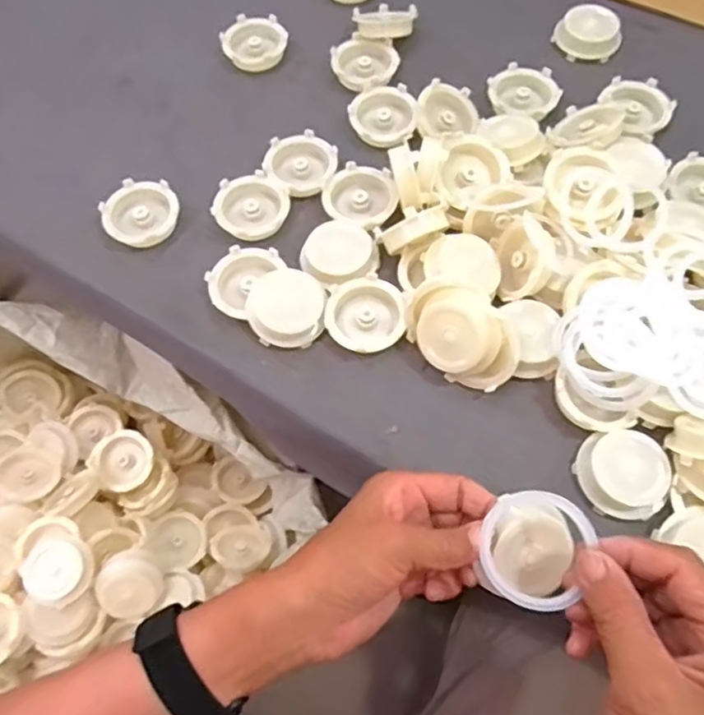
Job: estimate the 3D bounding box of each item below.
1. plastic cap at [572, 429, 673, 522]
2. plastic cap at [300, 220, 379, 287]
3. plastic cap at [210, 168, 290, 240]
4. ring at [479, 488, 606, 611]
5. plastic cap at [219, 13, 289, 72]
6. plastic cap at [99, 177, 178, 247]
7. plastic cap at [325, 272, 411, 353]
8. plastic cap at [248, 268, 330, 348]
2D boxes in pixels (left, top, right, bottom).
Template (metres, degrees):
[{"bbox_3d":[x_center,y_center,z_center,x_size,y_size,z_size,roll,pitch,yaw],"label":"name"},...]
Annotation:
[{"bbox_3d":[0.172,0.074,0.399,0.052,0.019,0.052,-1,66,1],"label":"plastic cap"},{"bbox_3d":[-0.010,-0.077,0.468,0.053,0.017,0.046,-23,67,-8],"label":"plastic cap"},{"bbox_3d":[-0.079,-0.119,0.494,0.057,0.011,0.056,-1,66,1],"label":"plastic cap"},{"bbox_3d":[0.090,0.095,0.315,0.049,0.006,0.058,17,92,20],"label":"ring"},{"bbox_3d":[-0.089,-0.291,0.581,0.056,0.012,0.056,-1,66,1],"label":"plastic cap"},{"bbox_3d":[-0.167,-0.114,0.497,0.057,0.017,0.059,-1,66,1],"label":"plastic cap"},{"bbox_3d":[0.011,-0.032,0.450,0.057,0.016,0.057,-1,66,1],"label":"plastic cap"},{"bbox_3d":[-0.046,-0.036,0.451,0.055,0.021,0.055,-1,66,1],"label":"plastic cap"}]

